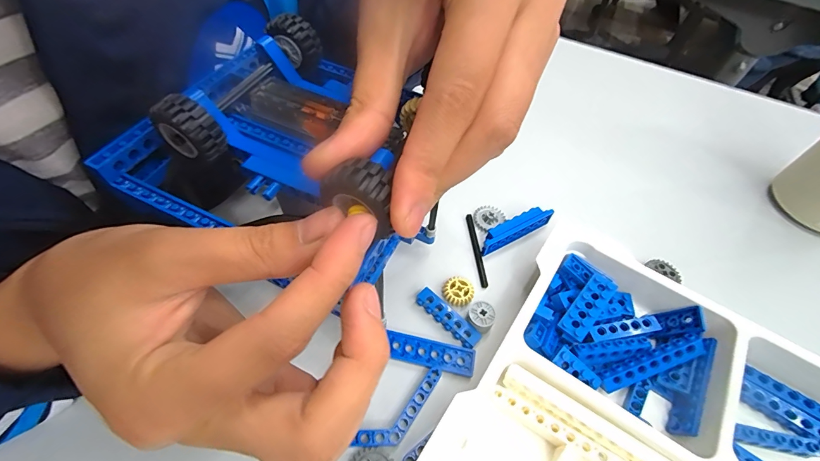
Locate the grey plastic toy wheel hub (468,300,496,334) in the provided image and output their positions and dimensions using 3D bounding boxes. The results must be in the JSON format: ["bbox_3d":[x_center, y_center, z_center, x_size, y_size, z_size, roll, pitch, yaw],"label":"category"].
[{"bbox_3d":[0.045,0.055,0.238,0.015,0.011,0.018,14,55,5],"label":"grey plastic toy wheel hub"}]

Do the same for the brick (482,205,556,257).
[{"bbox_3d":[0.077,-0.001,0.280,0.060,0.017,0.011,-23,60,-19],"label":"brick"}]

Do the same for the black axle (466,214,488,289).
[{"bbox_3d":[0.049,0.014,0.276,0.006,0.004,0.060,-2,55,-6],"label":"black axle"}]

